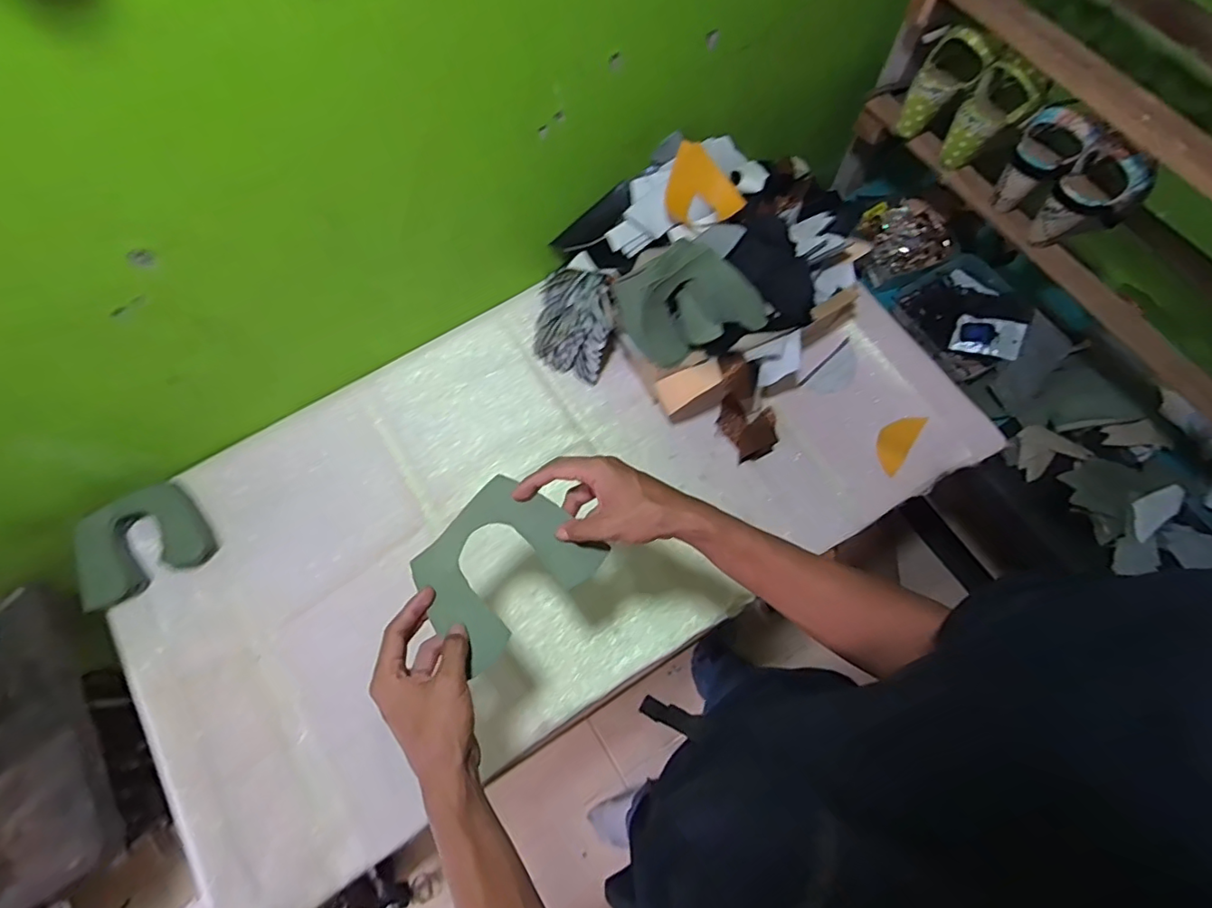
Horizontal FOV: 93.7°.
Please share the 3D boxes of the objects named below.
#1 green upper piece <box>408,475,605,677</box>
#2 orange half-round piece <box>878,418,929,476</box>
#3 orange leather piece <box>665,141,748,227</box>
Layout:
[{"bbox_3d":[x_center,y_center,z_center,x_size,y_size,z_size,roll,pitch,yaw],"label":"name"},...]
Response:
[{"bbox_3d":[-0.093,0.101,0.511,0.121,0.026,0.144,41,75,14],"label":"green upper piece"},{"bbox_3d":[0.434,-0.021,0.848,0.046,0.006,0.110,34,74,12],"label":"orange half-round piece"},{"bbox_3d":[0.129,-0.364,0.791,0.112,0.019,0.093,43,93,-11],"label":"orange leather piece"}]

